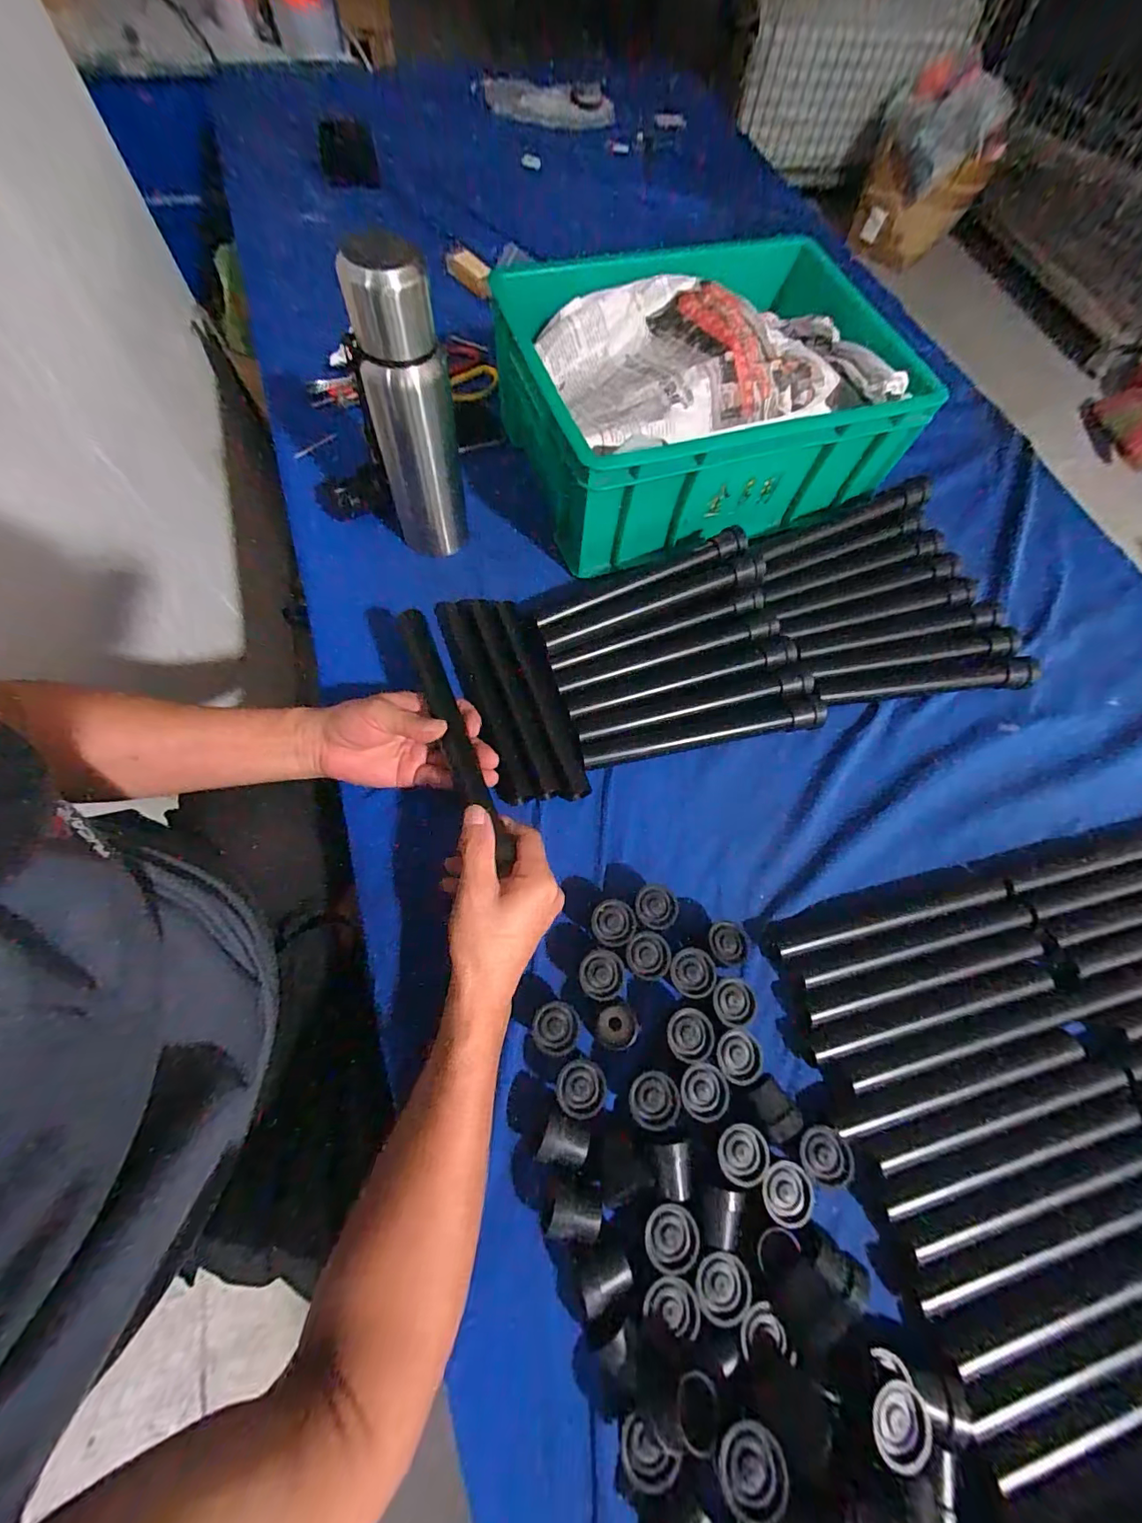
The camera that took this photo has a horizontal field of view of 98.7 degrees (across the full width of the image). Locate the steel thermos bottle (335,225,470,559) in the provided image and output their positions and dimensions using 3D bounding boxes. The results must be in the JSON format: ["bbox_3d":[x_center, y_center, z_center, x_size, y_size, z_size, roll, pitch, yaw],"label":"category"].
[{"bbox_3d":[-0.147,-0.311,0.453,0.077,0.252,0.071,-11,69,-8],"label":"steel thermos bottle"}]

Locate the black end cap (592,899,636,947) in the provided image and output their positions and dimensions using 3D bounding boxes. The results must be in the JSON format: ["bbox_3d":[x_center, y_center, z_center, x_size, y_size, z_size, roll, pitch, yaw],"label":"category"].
[{"bbox_3d":[0.034,0.135,0.406,0.034,0.028,0.035,1,62,-3],"label":"black end cap"}]

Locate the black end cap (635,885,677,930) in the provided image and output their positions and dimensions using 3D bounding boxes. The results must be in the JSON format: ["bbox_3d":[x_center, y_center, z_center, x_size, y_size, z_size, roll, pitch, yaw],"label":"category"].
[{"bbox_3d":[0.070,0.125,0.414,0.034,0.030,0.035,2,68,-4],"label":"black end cap"}]

